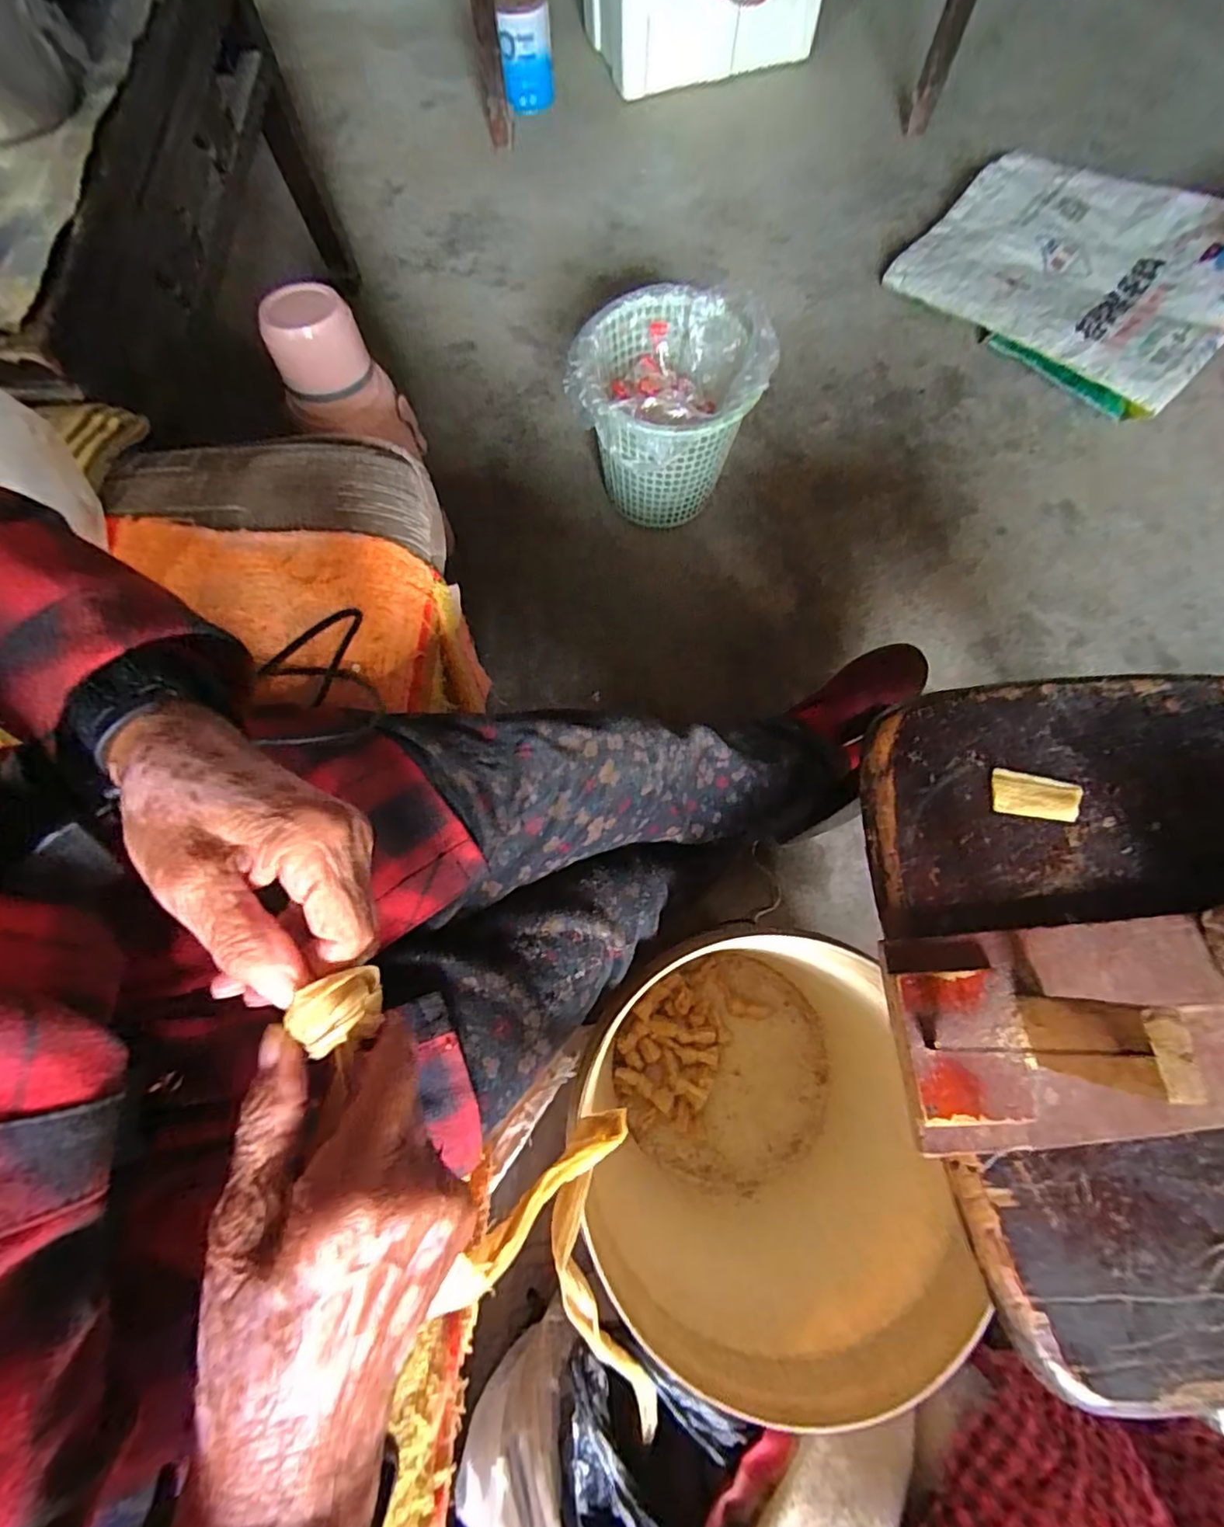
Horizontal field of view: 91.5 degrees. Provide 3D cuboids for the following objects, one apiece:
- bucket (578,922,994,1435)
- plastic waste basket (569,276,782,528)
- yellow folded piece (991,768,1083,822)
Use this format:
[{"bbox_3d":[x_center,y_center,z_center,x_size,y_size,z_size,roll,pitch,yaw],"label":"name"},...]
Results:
[{"bbox_3d":[0.138,0.337,0.577,0.264,0.346,0.280,0,74,1],"label":"bucket"},{"bbox_3d":[0.083,-0.515,0.885,0.259,0.242,0.248,0,72,1],"label":"plastic waste basket"},{"bbox_3d":[0.295,0.023,0.414,0.058,0.004,0.031,10,73,4],"label":"yellow folded piece"}]

